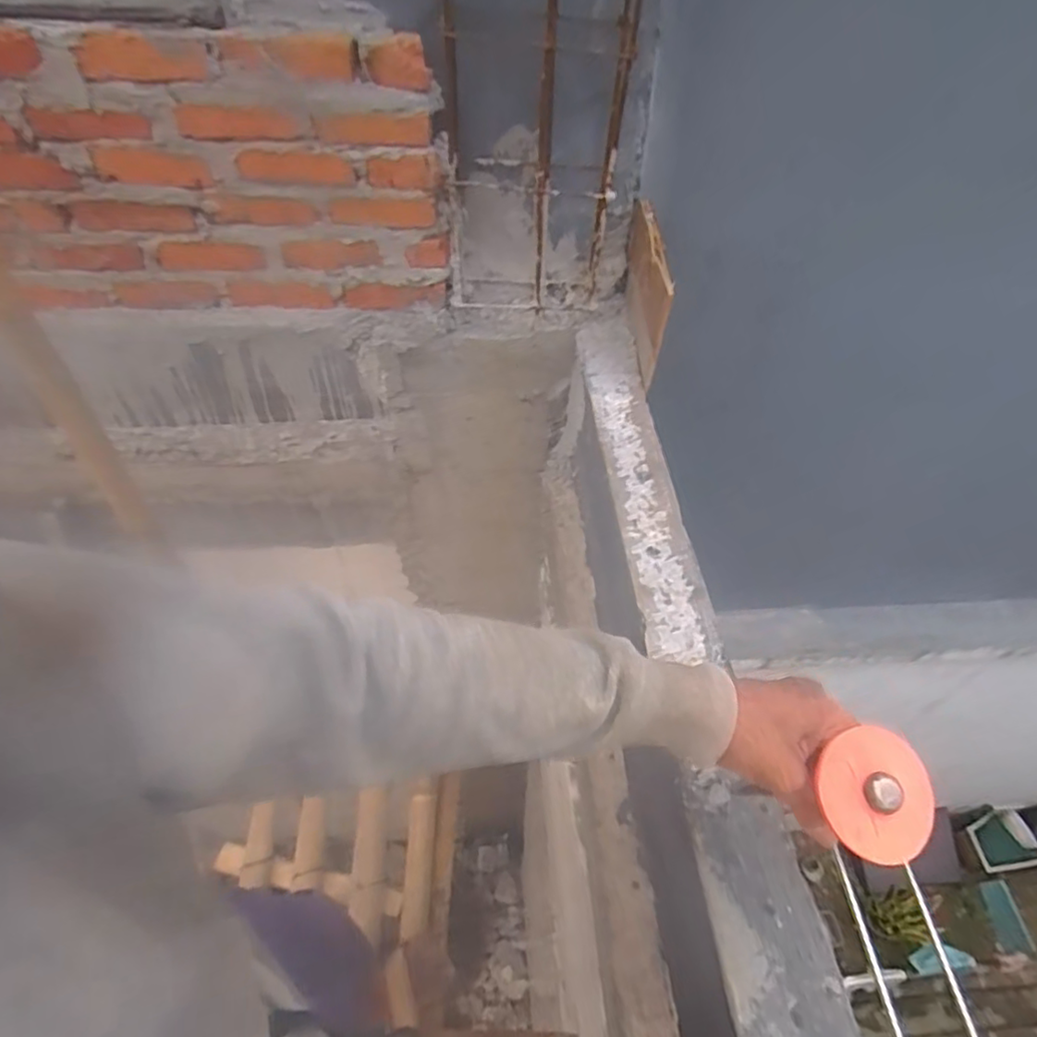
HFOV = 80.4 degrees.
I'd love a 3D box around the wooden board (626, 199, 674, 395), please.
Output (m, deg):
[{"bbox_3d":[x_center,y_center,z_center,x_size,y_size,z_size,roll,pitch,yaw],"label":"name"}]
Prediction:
[{"bbox_3d":[0.203,-0.366,0.975,0.022,0.160,0.300,3,50,-2],"label":"wooden board"}]

